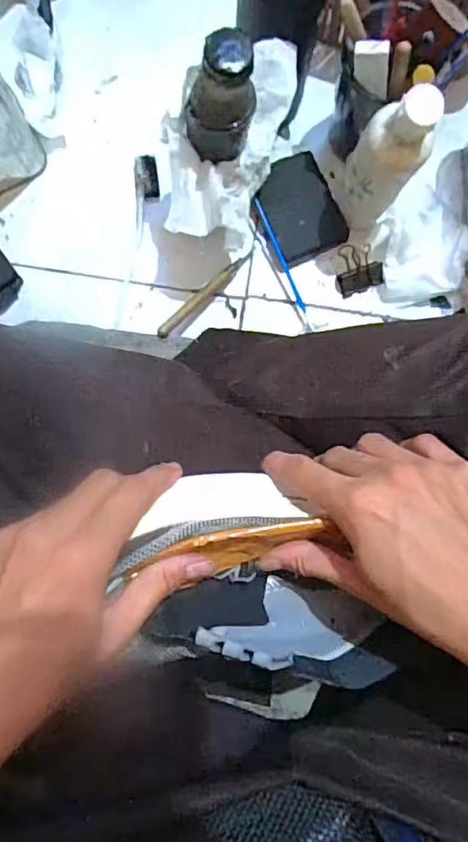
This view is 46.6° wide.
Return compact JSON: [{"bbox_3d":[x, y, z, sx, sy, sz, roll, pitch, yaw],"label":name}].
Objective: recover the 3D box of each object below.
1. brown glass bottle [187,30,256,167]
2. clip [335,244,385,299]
[{"bbox_3d":[-0.009,-0.223,0.381,0.047,0.085,0.047,0,85,-3],"label":"brown glass bottle"},{"bbox_3d":[0.114,-0.143,0.498,0.040,0.030,0.047,-15,86,-4],"label":"clip"}]

